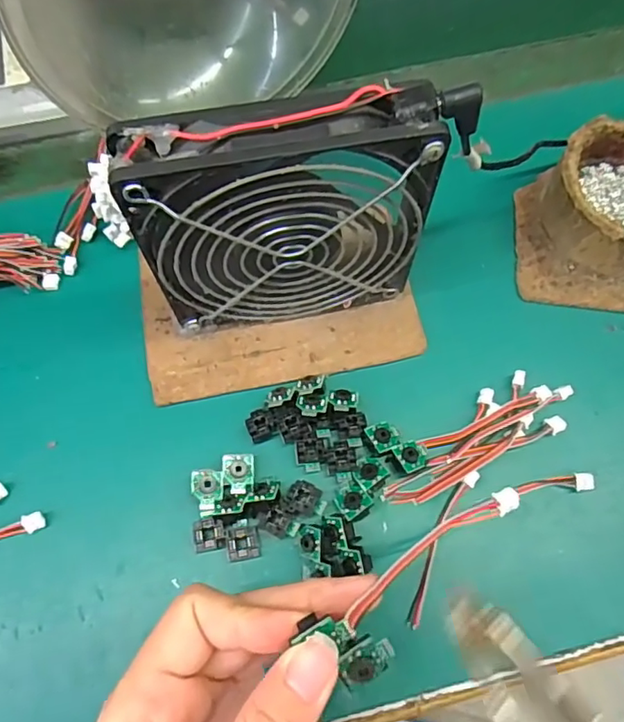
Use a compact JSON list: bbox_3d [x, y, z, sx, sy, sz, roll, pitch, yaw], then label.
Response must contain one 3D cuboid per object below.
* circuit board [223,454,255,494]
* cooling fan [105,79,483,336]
[{"bbox_3d":[-0.035,0.054,0.261,0.014,0.005,0.018,-3,69,-1],"label":"circuit board"},{"bbox_3d":[-0.007,-0.057,0.242,0.126,0.130,0.028,-10,69,-4],"label":"cooling fan"}]

